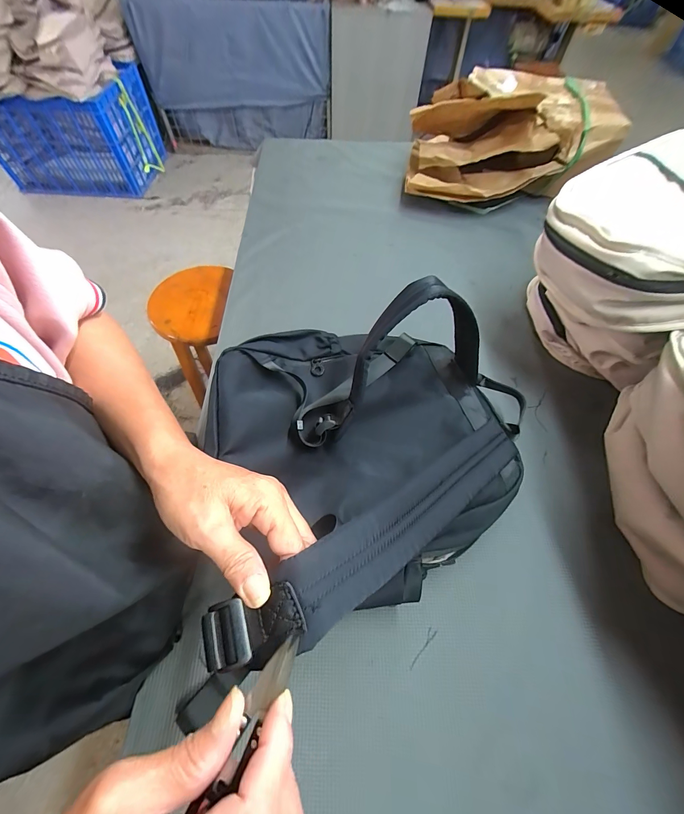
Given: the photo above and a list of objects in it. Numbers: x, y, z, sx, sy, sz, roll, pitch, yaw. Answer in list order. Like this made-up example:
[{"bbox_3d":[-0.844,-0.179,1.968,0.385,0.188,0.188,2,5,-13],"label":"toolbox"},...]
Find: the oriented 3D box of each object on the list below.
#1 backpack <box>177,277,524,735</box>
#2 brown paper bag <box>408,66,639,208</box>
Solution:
[{"bbox_3d":[0.041,-0.008,0.343,0.340,0.181,0.337,-18,61,-10],"label":"backpack"},{"bbox_3d":[0.355,-0.609,0.741,0.383,0.180,0.270,-10,60,-8],"label":"brown paper bag"}]

